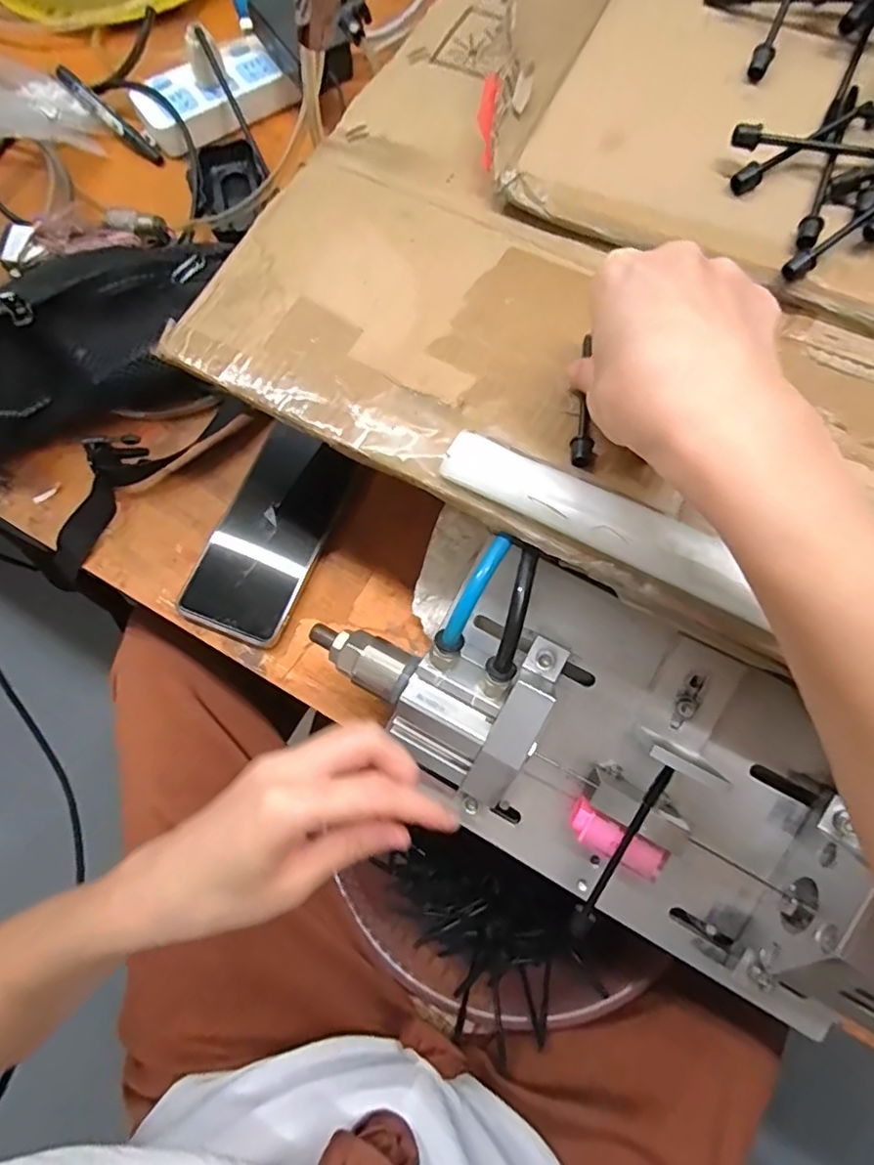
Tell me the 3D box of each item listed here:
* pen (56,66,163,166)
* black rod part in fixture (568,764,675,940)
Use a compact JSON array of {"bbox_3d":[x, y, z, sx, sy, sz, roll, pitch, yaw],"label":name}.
[{"bbox_3d":[-0.309,-0.439,0.547,0.135,0.012,0.018,43,75,1],"label":"pen"},{"bbox_3d":[0.093,0.135,0.291,0.010,0.006,0.096,29,93,12],"label":"black rod part in fixture"}]

